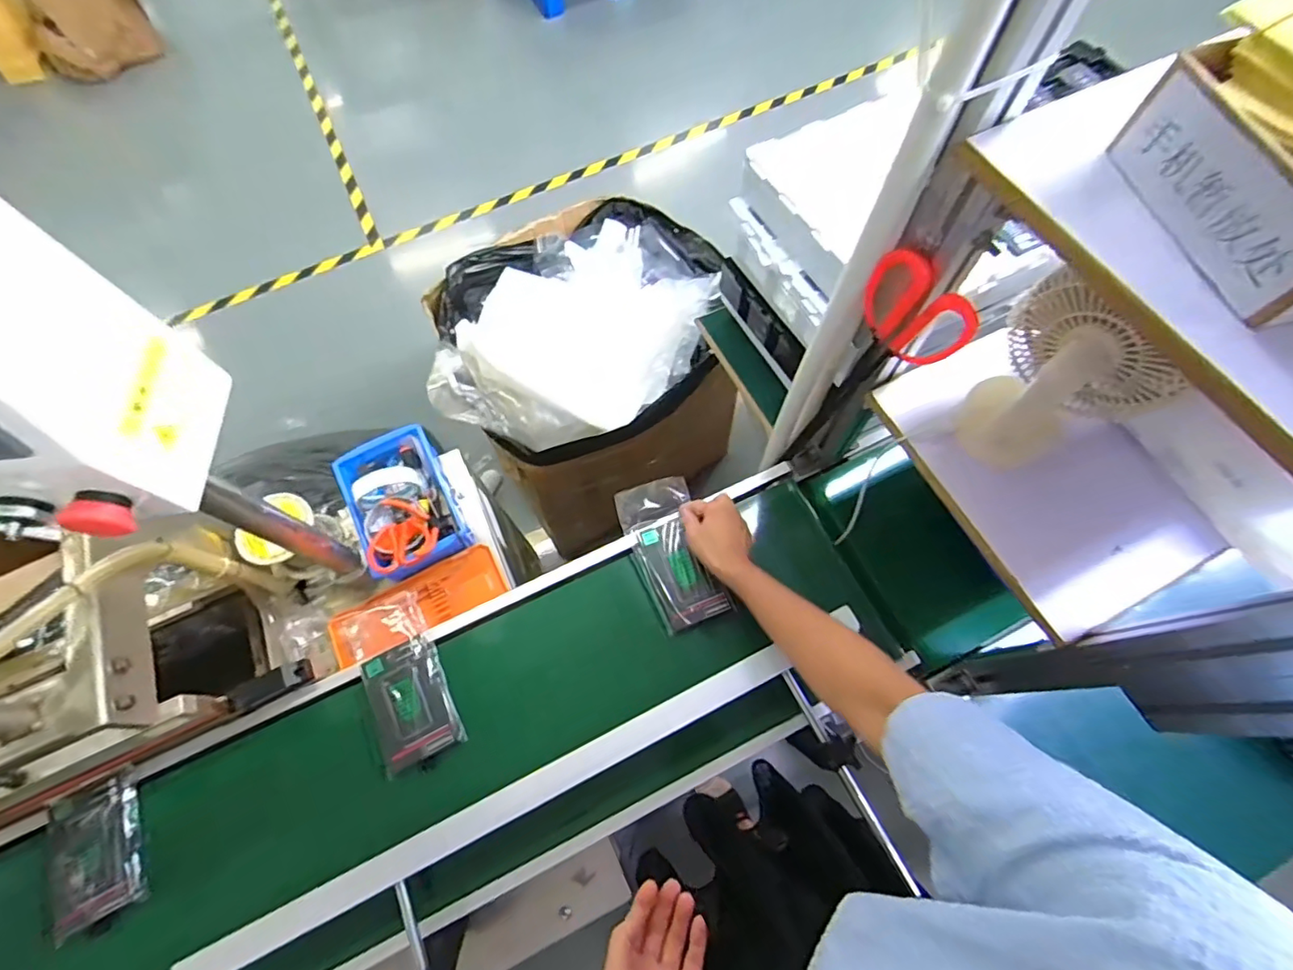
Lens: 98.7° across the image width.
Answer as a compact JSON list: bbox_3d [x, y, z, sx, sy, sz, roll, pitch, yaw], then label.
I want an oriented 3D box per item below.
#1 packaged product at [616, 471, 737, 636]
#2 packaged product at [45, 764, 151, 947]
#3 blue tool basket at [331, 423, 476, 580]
[{"bbox_3d":[0.031,0.082,0.696,0.094,0.021,0.191,-22,68,4],"label":"packaged product"},{"bbox_3d":[-0.592,0.393,0.597,0.083,0.040,0.142,-27,69,-9],"label":"packaged product"},{"bbox_3d":[-0.359,0.027,0.823,0.142,0.079,0.223,-24,69,-8],"label":"blue tool basket"}]

